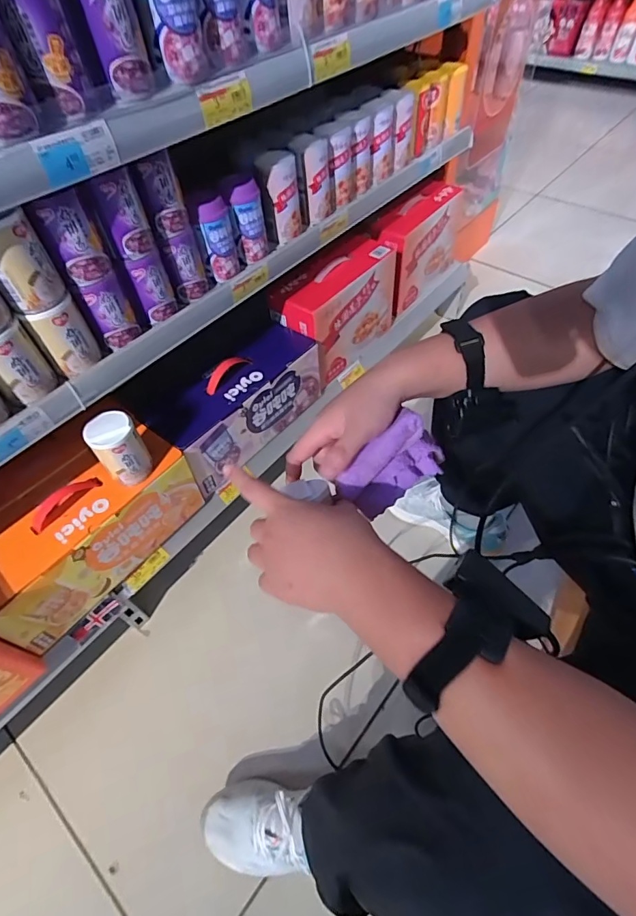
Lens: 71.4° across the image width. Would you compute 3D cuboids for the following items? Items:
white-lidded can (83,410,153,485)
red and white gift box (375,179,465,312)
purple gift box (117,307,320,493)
[{"bbox_3d":[-0.283,-0.013,0.635,0.055,0.092,0.062,36,63,25],"label":"white-lidded can"},{"bbox_3d":[0.236,-0.500,1.055,0.084,0.197,0.263,34,62,25],"label":"red and white gift box"},{"bbox_3d":[-0.150,-0.111,0.835,0.130,0.153,0.321,34,62,24],"label":"purple gift box"}]

